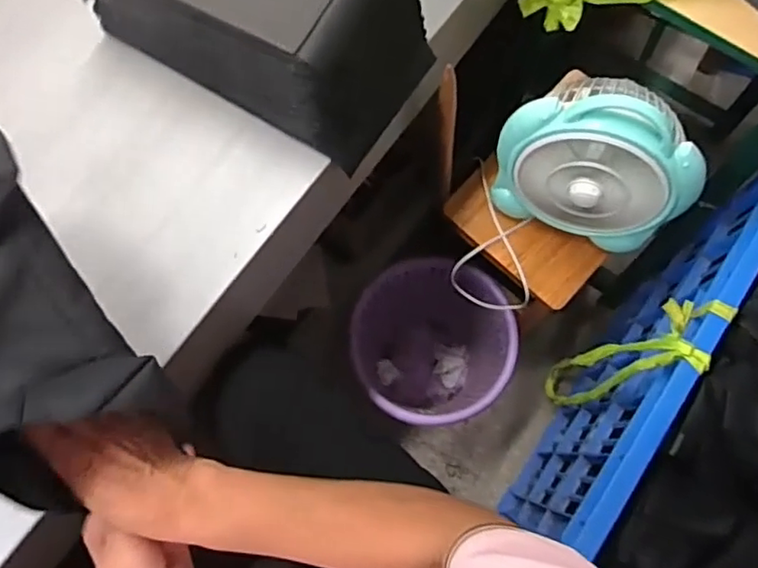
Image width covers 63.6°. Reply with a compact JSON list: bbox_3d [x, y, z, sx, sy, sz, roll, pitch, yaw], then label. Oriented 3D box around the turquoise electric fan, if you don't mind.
[{"bbox_3d":[0.275,-0.159,0.782,0.238,0.217,0.120,23,77,7],"label":"turquoise electric fan"}]

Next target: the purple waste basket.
[{"bbox_3d":[0.095,0.122,1.136,0.258,0.296,0.268,0,75,1],"label":"purple waste basket"}]

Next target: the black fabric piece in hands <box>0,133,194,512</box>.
[{"bbox_3d":[-0.244,0.006,0.382,0.110,0.081,0.271,-35,89,-8],"label":"black fabric piece in hands"}]

